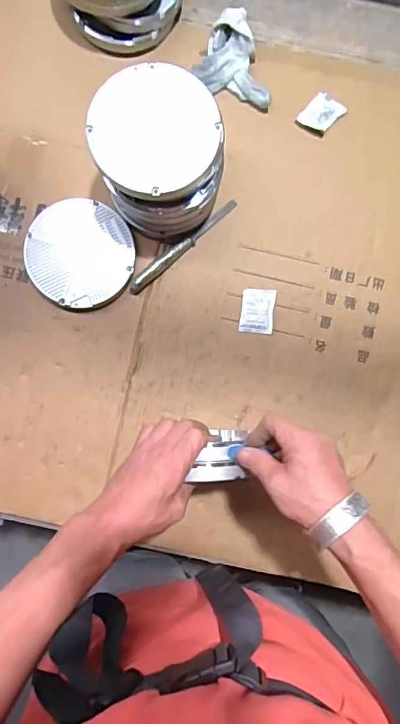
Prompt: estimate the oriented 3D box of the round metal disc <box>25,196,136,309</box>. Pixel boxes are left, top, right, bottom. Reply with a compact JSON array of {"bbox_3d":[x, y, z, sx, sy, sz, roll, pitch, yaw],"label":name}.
[{"bbox_3d":[-0.155,-0.142,0.616,0.133,0.020,0.141,0,87,-1],"label":"round metal disc"}]

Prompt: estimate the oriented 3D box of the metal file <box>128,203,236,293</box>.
[{"bbox_3d":[-0.022,-0.153,0.618,0.180,0.017,0.017,-41,88,-3],"label":"metal file"}]

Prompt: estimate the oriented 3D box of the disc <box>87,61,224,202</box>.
[{"bbox_3d":[-0.046,-0.241,0.495,0.132,0.019,0.138,0,87,-1],"label":"disc"}]

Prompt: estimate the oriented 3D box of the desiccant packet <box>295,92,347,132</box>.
[{"bbox_3d":[0.164,-0.335,0.637,0.043,0.008,0.055,42,87,2],"label":"desiccant packet"}]

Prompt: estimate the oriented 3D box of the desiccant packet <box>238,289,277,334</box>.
[{"bbox_3d":[0.077,-0.068,0.625,0.045,0.007,0.058,6,87,0],"label":"desiccant packet"}]

